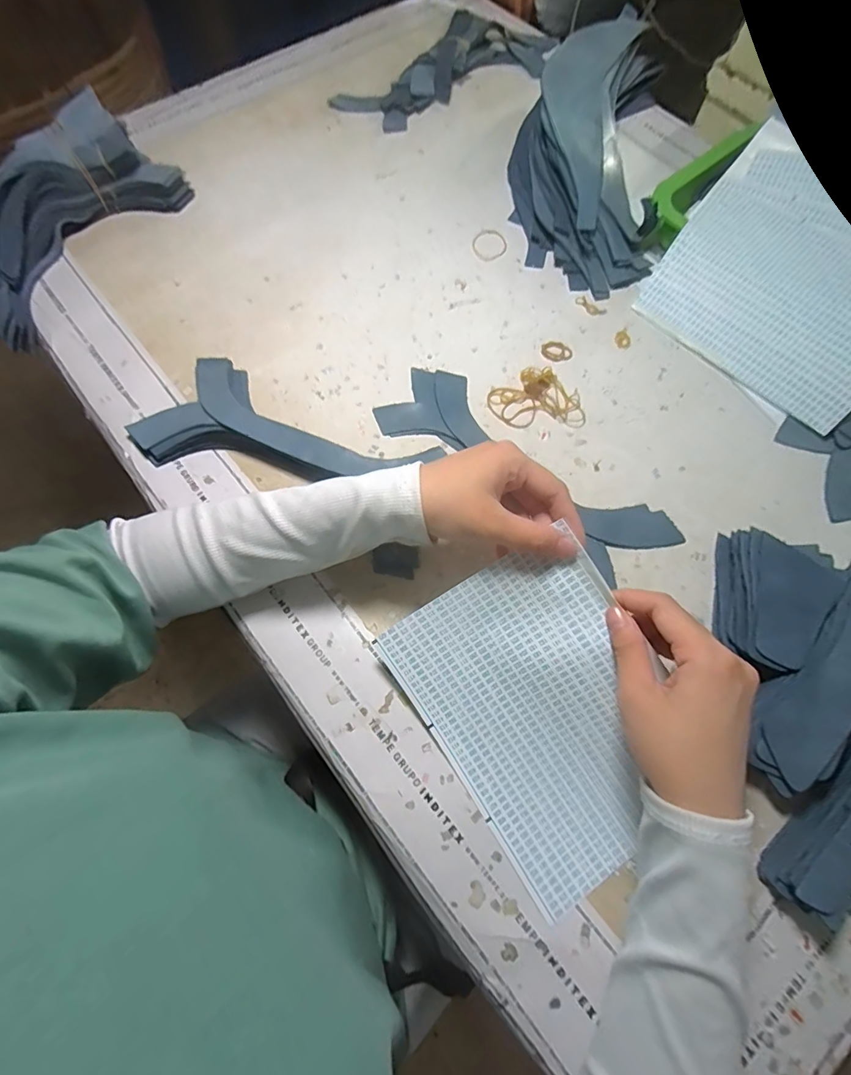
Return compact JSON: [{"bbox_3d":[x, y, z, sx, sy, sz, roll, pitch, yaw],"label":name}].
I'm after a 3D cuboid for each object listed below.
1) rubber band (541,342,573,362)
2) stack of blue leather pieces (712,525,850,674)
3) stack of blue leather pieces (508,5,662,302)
[{"bbox_3d":[0.122,-0.172,0.440,0.028,0.004,0.023,14,70,5],"label":"rubber band"},{"bbox_3d":[0.252,0.047,0.348,0.071,0.035,0.098,23,71,8],"label":"stack of blue leather pieces"},{"bbox_3d":[0.174,-0.425,0.506,0.145,0.066,0.360,10,69,3],"label":"stack of blue leather pieces"}]

